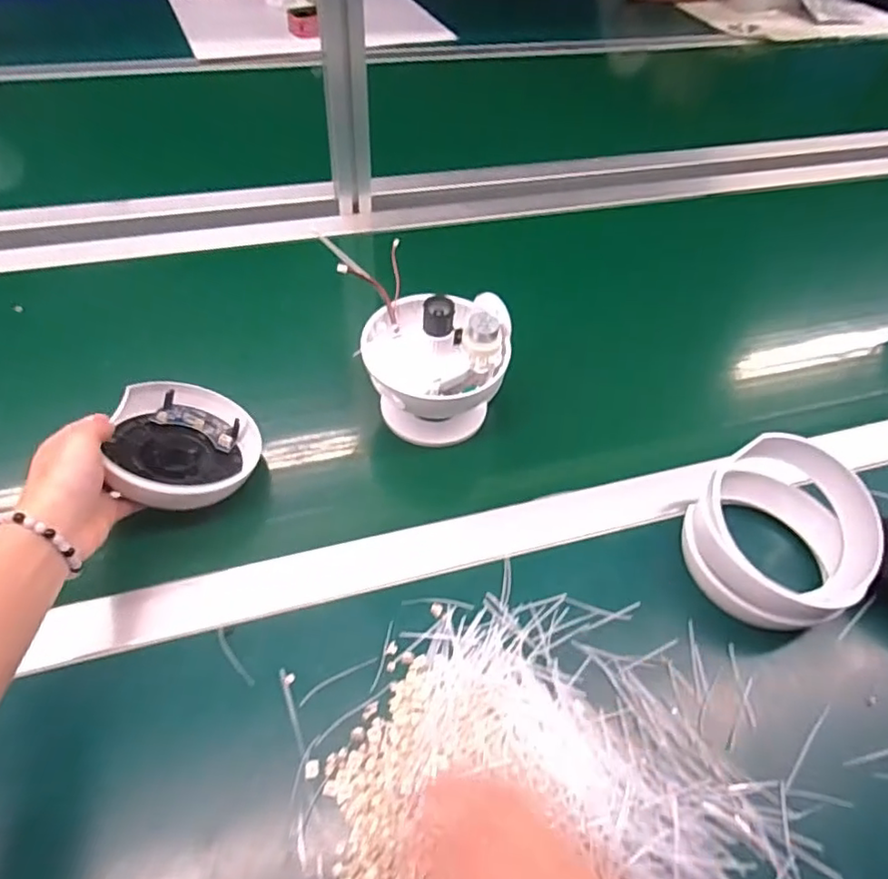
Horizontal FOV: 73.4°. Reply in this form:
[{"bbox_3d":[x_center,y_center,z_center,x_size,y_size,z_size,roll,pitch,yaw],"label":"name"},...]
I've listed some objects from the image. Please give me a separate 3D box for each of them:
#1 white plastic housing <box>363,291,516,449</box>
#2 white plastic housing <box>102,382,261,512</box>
[{"bbox_3d":[-0.007,-0.066,0.487,0.113,0.106,0.100,13,51,7],"label":"white plastic housing"},{"bbox_3d":[-0.200,0.001,0.454,0.110,0.046,0.114,28,51,-6],"label":"white plastic housing"}]

